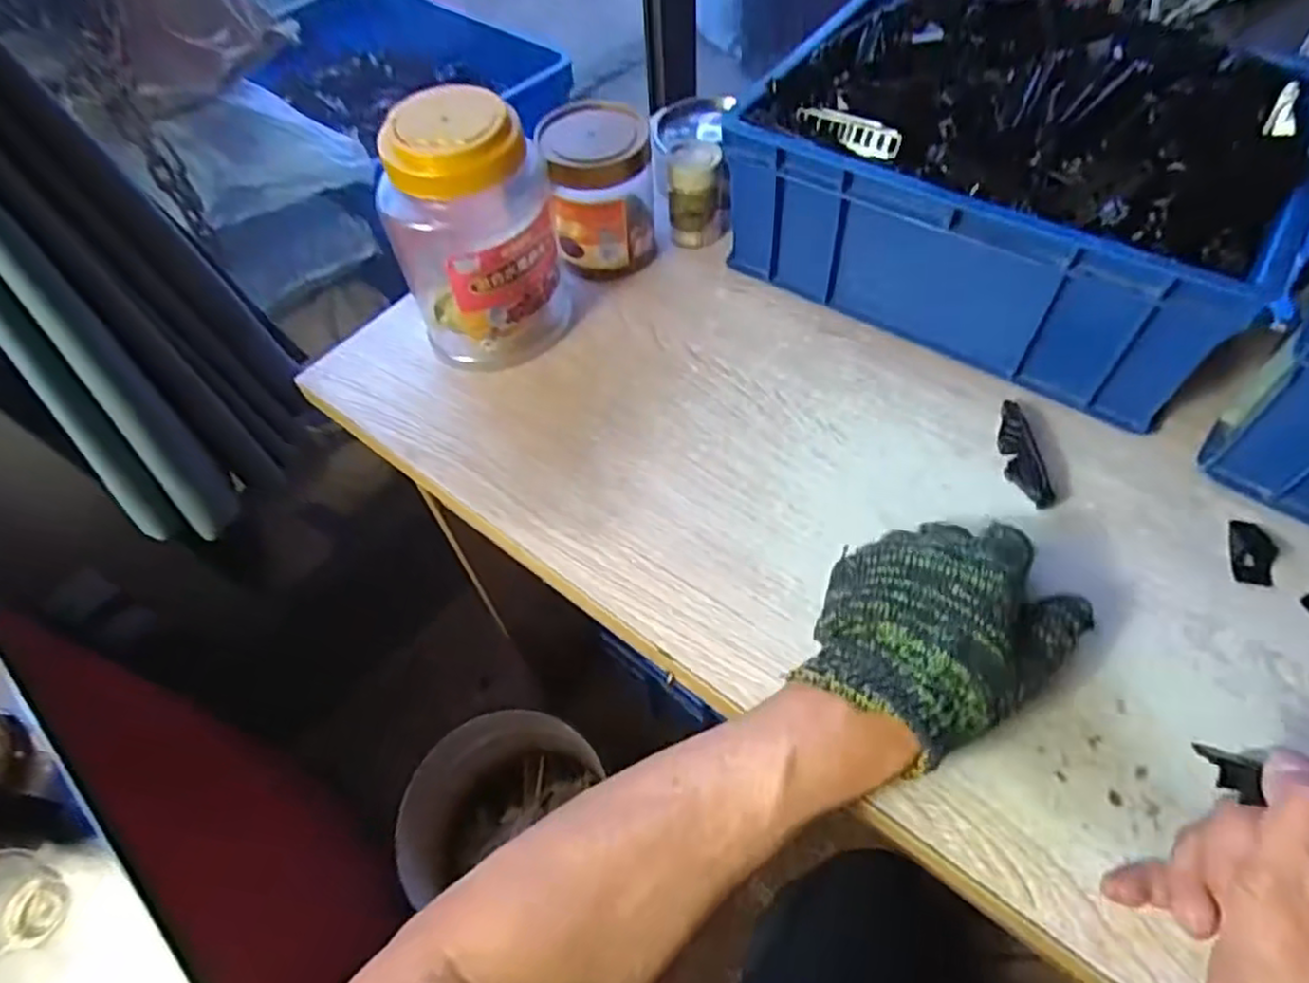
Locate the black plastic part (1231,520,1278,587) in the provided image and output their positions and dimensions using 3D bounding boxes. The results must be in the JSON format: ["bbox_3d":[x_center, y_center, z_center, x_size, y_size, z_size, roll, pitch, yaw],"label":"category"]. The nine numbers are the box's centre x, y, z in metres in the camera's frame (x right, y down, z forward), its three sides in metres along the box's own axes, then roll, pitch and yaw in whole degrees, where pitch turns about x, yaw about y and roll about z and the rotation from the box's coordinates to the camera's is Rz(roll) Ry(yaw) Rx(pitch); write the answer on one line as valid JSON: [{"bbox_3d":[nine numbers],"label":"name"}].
[{"bbox_3d":[0.353,0.037,0.421,0.023,0.006,0.041,16,58,14],"label":"black plastic part"}]

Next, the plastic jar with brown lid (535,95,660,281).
[{"bbox_3d":[-0.042,-0.235,0.561,0.081,0.106,0.072,-12,56,-5],"label":"plastic jar with brown lid"}]

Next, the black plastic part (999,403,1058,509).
[{"bbox_3d":[0.237,-0.028,0.460,0.020,0.018,0.080,-1,56,2],"label":"black plastic part"}]

